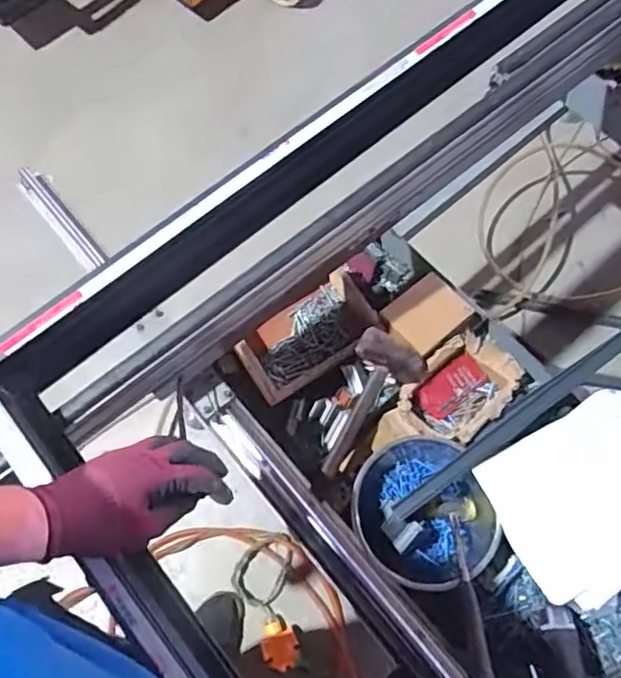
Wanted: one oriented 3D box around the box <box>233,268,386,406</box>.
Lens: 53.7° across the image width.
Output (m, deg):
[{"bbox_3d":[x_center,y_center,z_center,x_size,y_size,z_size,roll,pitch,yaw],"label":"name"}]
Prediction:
[{"bbox_3d":[-0.003,-0.005,0.996,0.235,0.068,0.138,-36,71,-12],"label":"box"}]

